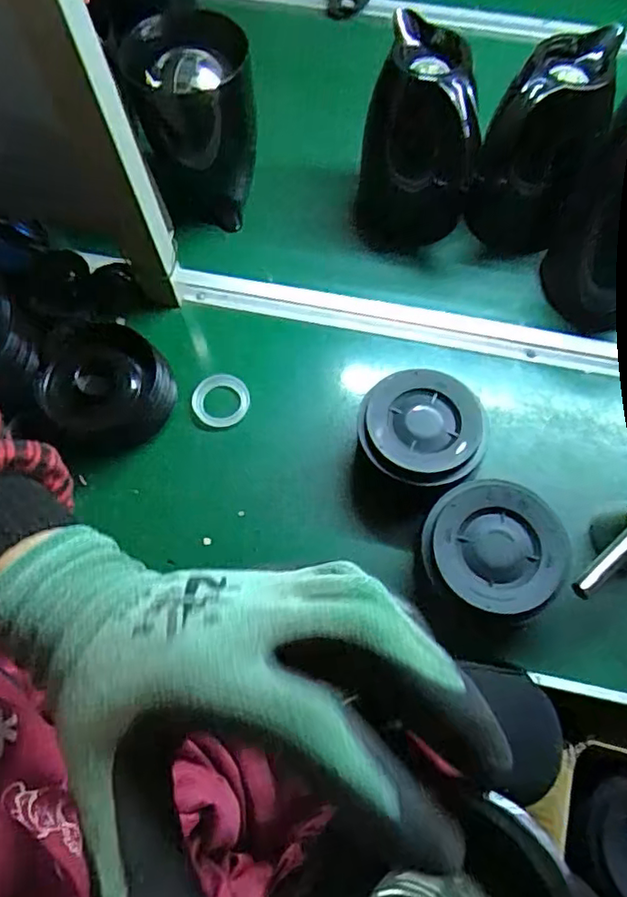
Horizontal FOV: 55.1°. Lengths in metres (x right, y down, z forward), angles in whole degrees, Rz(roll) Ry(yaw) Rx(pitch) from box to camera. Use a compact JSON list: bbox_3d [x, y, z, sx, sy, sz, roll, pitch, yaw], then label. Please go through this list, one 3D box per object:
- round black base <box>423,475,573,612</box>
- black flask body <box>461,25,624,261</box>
[{"bbox_3d":[0.152,0.080,0.499,0.115,0.023,0.104,-2,67,1],"label":"round black base"},{"bbox_3d":[0.234,-0.302,0.623,0.099,0.201,0.119,30,71,13],"label":"black flask body"}]

